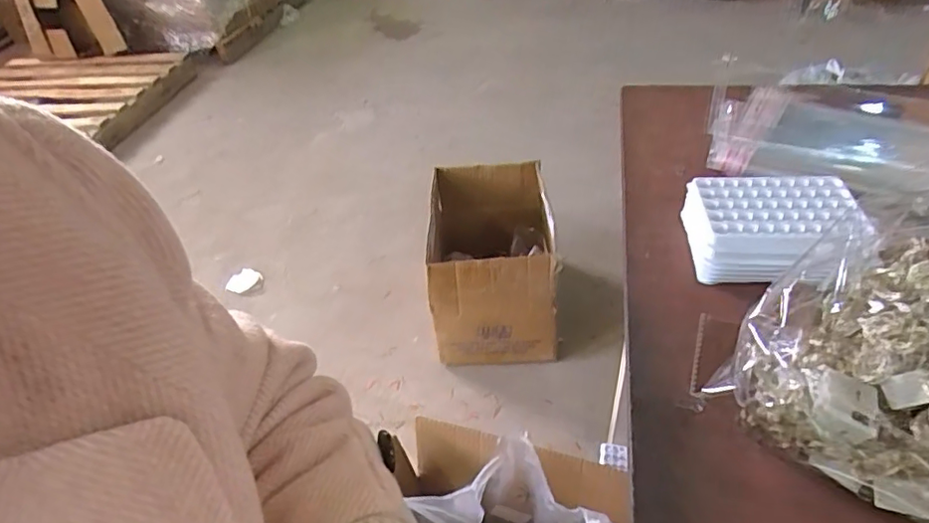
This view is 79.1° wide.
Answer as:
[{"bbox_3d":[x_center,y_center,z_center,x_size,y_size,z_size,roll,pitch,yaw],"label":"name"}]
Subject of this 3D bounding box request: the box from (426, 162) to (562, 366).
[{"bbox_3d":[0.068,-0.001,1.347,0.269,0.314,0.409,-4,41,5],"label":"box"}]

